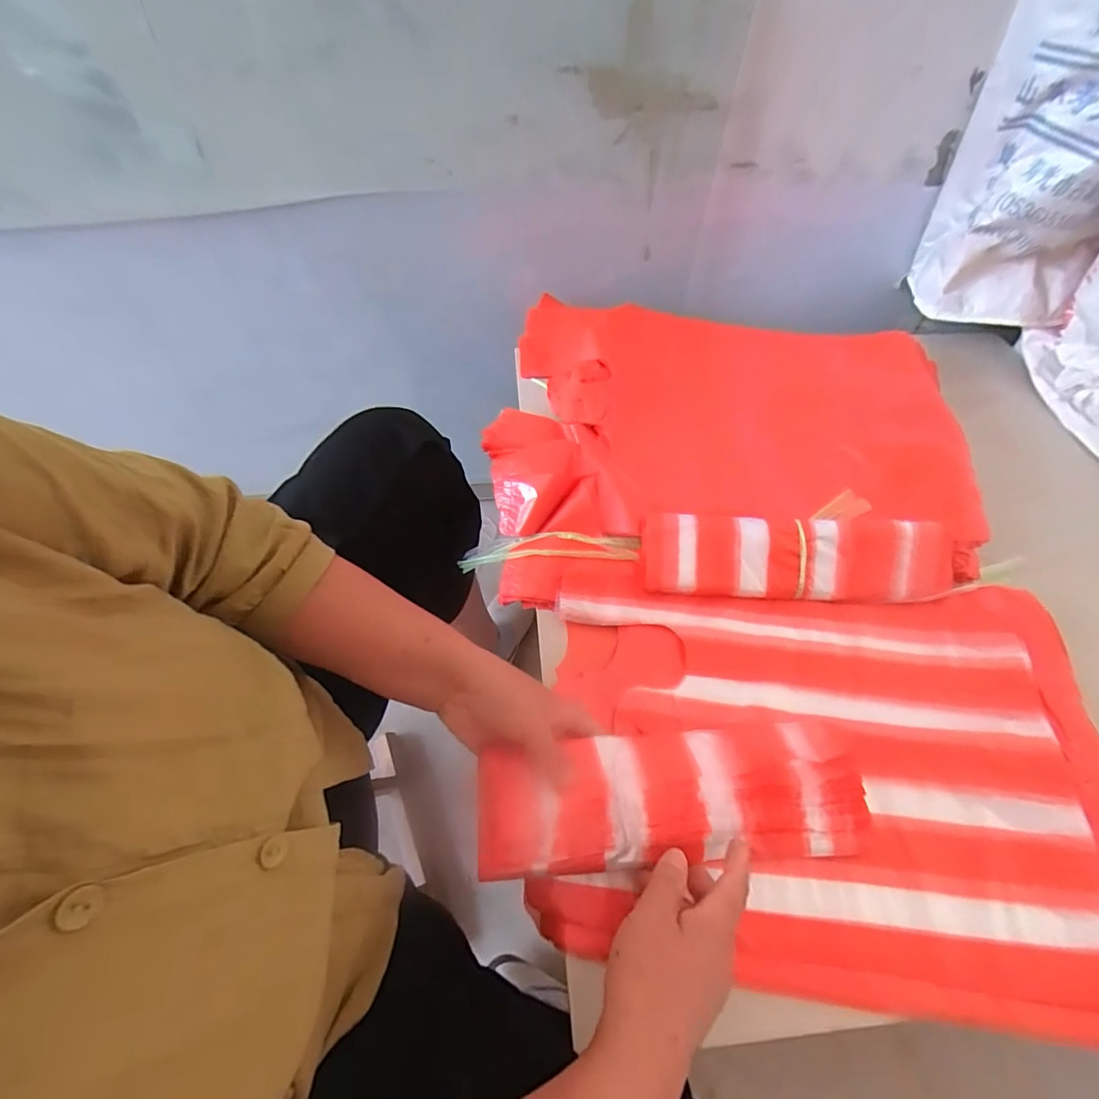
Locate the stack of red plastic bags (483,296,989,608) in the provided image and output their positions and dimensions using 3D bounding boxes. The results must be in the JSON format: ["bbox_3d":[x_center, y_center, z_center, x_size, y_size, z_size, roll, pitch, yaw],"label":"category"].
[{"bbox_3d":[0.200,-0.137,0.614,0.535,0.072,0.473,9,56,4],"label":"stack of red plastic bags"}]

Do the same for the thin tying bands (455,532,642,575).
[{"bbox_3d":[-0.001,0.005,0.576,0.201,0.053,0.034,3,56,0],"label":"thin tying bands"}]

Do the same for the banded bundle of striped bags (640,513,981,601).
[{"bbox_3d":[0.270,0.005,0.530,0.340,0.050,0.090,2,56,-1],"label":"banded bundle of striped bags"}]

